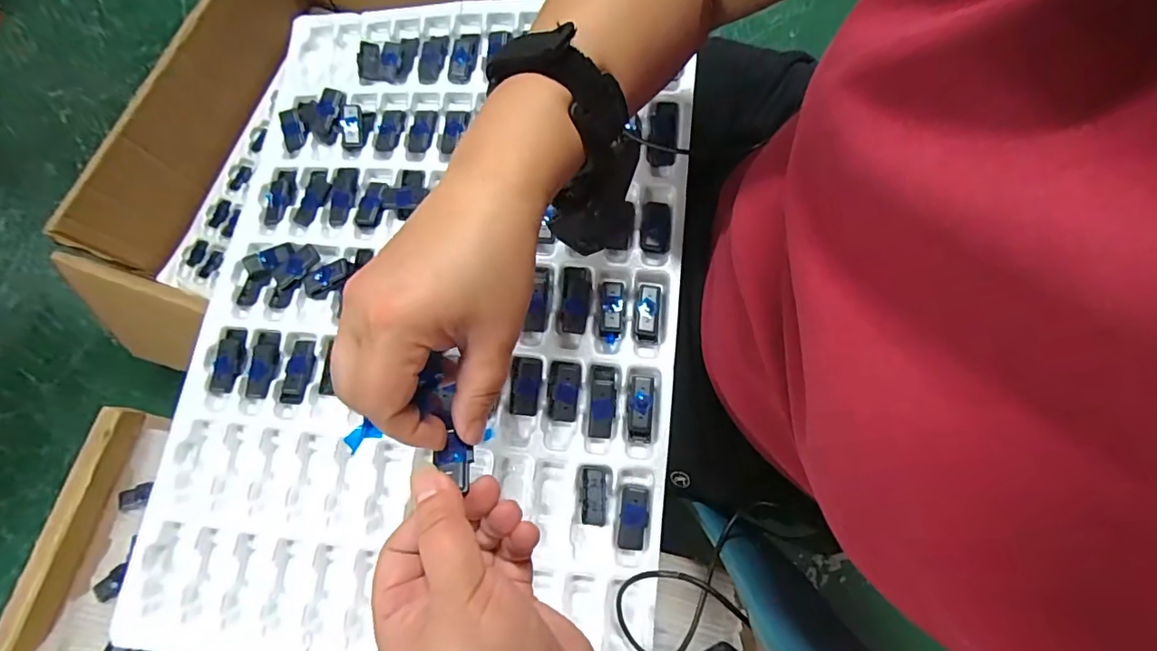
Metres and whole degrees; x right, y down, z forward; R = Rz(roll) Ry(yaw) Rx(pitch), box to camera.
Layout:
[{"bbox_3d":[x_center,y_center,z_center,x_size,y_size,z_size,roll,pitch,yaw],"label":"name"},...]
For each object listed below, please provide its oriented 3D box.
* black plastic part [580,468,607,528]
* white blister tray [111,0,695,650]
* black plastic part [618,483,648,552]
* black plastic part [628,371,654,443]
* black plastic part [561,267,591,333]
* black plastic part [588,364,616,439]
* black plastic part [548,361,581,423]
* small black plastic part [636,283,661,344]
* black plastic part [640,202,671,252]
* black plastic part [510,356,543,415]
[{"bbox_3d":[0.010,0.117,0.352,0.016,0.010,0.037,0,76,2],"label":"black plastic part"},{"bbox_3d":[-0.109,-0.020,0.383,0.356,0.031,0.489,6,76,3],"label":"white blister tray"},{"bbox_3d":[0.037,0.129,0.346,0.019,0.011,0.040,4,76,3],"label":"black plastic part"},{"bbox_3d":[0.044,0.057,0.360,0.016,0.007,0.048,5,76,3],"label":"black plastic part"},{"bbox_3d":[-0.002,-0.019,0.380,0.020,0.007,0.048,2,76,2],"label":"black plastic part"},{"bbox_3d":[0.017,0.053,0.361,0.017,0.005,0.050,3,76,2],"label":"black plastic part"},{"bbox_3d":[-0.010,0.046,0.364,0.021,0.005,0.042,3,76,2],"label":"black plastic part"},{"bbox_3d":[0.051,-0.010,0.376,0.016,0.007,0.043,5,76,3],"label":"small black plastic part"},{"bbox_3d":[0.058,-0.074,0.388,0.022,0.006,0.042,5,76,3],"label":"black plastic part"},{"bbox_3d":[-0.037,0.042,0.364,0.021,0.007,0.040,3,76,2],"label":"black plastic part"}]

